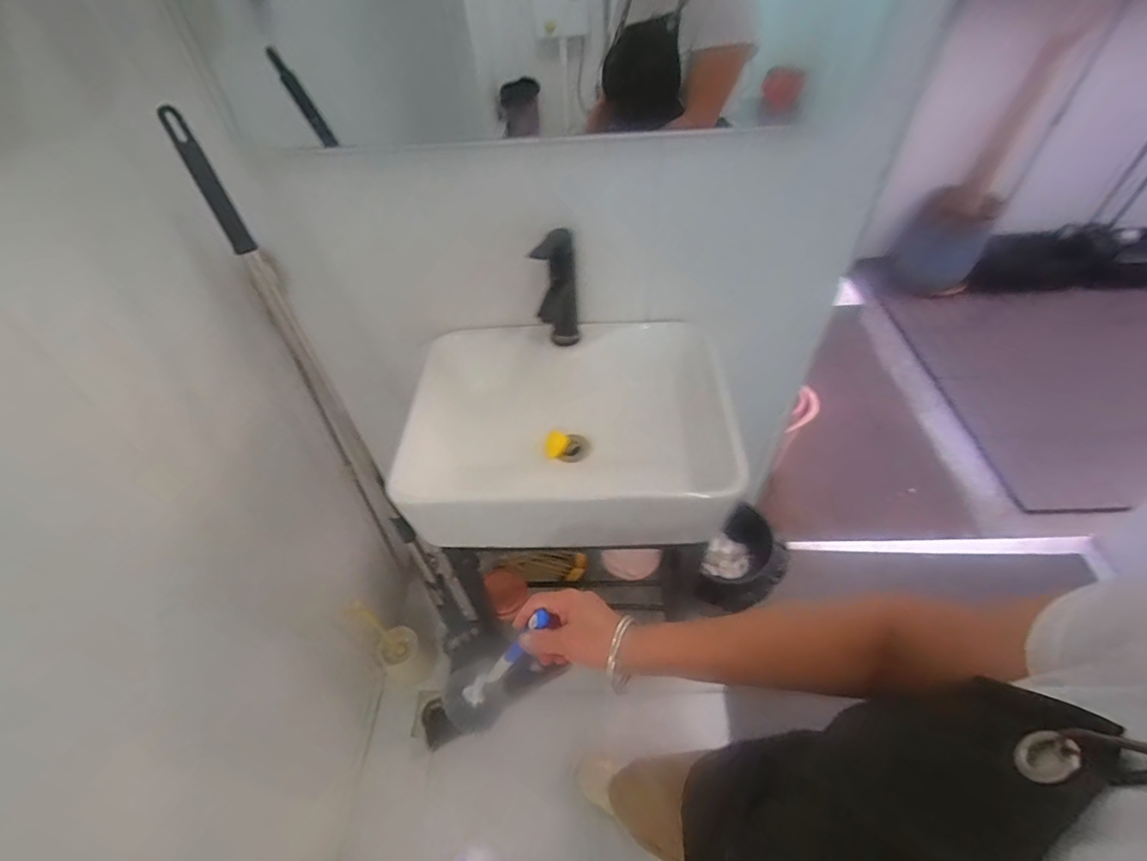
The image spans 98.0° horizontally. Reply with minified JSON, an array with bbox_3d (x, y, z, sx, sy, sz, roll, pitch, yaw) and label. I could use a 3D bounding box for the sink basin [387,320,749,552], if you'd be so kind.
[{"bbox_3d":[-0.015,-0.010,0.847,0.516,0.168,0.405,-1,48,3],"label":"sink basin"}]

